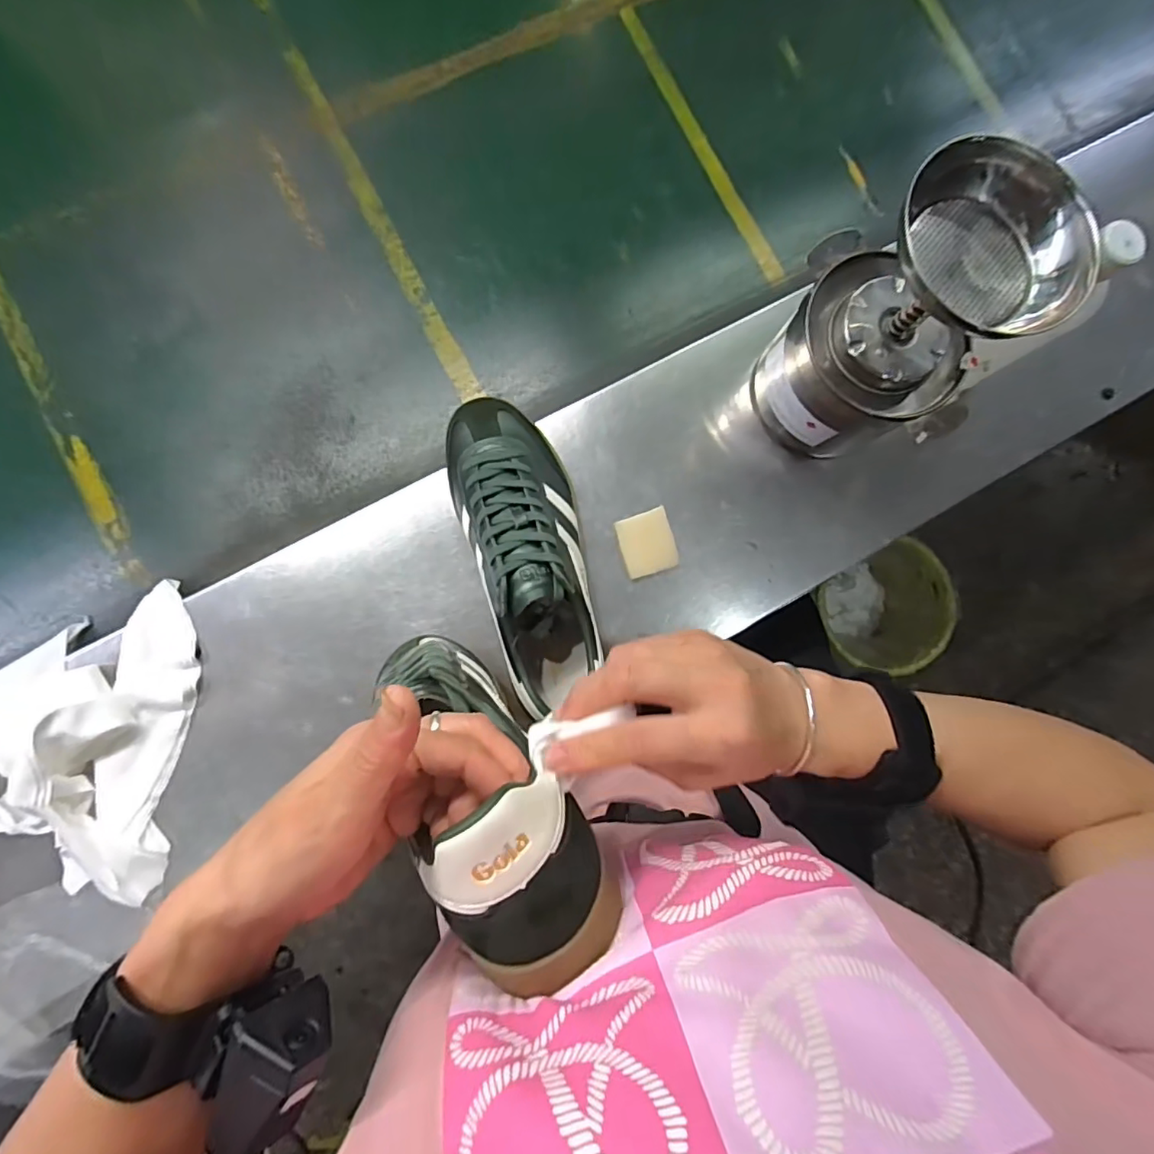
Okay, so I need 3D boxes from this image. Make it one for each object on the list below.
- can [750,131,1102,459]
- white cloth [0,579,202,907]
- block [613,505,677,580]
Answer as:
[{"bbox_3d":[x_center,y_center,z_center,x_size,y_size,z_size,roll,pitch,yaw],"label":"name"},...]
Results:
[{"bbox_3d":[0.249,-0.192,0.446,0.146,0.244,0.129,24,82,-1],"label":"can"},{"bbox_3d":[-0.430,0.130,0.472,0.199,0.068,0.255,4,83,-4],"label":"white cloth"},{"bbox_3d":[0.067,-0.032,0.527,0.050,0.013,0.057,-17,85,-6],"label":"block"}]

